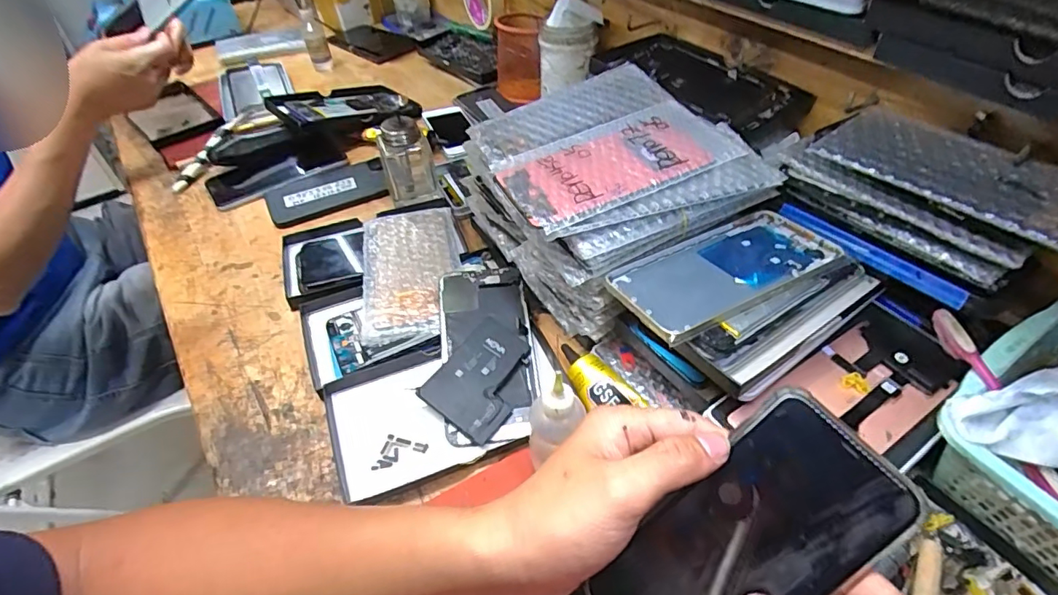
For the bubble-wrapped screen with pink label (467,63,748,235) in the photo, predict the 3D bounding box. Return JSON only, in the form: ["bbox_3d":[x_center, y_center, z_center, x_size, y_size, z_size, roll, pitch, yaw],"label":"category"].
[{"bbox_3d":[0.052,-0.127,0.417,0.179,0.016,0.158,-23,50,-17],"label":"bubble-wrapped screen with pink label"}]

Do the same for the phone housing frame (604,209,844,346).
[{"bbox_3d":[0.144,-0.020,0.380,0.167,0.011,0.079,-22,42,-21],"label":"phone housing frame"}]

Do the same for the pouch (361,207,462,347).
[{"bbox_3d":[-0.114,-0.032,0.497,0.090,0.005,0.178,-10,51,-5],"label":"pouch"}]

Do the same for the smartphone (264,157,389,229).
[{"bbox_3d":[-0.241,-0.125,0.624,0.140,0.014,0.084,-27,55,-18],"label":"smartphone"}]

